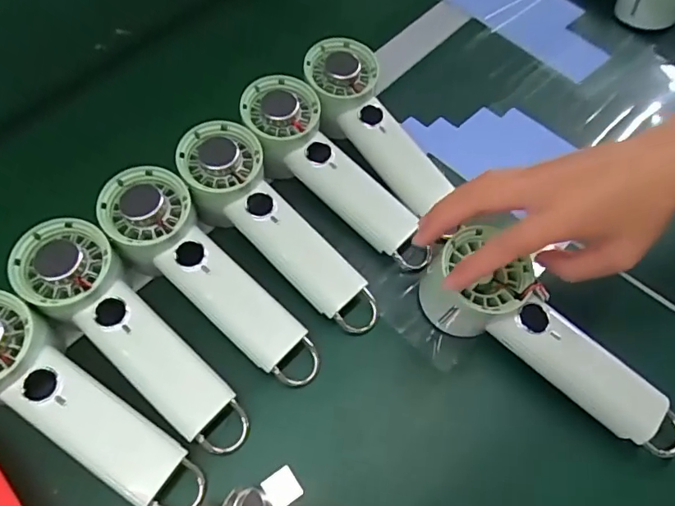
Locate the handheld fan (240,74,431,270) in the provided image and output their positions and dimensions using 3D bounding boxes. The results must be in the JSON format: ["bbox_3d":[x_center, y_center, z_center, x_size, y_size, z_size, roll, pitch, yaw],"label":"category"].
[{"bbox_3d":[-0.003,-0.064,0.430,0.194,0.041,0.064,46,68,3],"label":"handheld fan"}]

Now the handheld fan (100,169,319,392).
[{"bbox_3d":[-0.093,0.019,0.381,0.195,0.044,0.060,45,68,3],"label":"handheld fan"}]

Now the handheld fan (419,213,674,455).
[{"bbox_3d":[0.146,0.060,0.361,0.191,0.073,0.061,37,66,8],"label":"handheld fan"}]

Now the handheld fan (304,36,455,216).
[{"bbox_3d":[0.033,-0.114,0.458,0.062,0.037,0.171,-36,90,-18],"label":"handheld fan"}]

